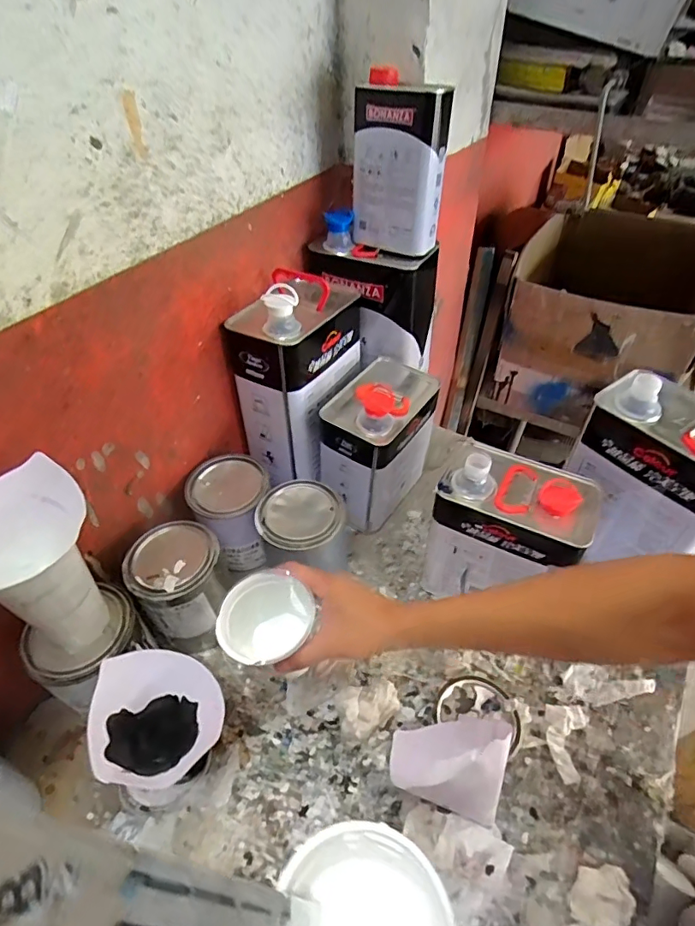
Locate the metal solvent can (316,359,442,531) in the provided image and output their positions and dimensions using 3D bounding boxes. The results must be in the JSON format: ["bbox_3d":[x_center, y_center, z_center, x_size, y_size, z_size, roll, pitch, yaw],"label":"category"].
[{"bbox_3d":[0.044,-0.033,0.733,0.112,0.215,0.170,26,50,23],"label":"metal solvent can"}]

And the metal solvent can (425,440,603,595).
[{"bbox_3d":[0.191,0.085,0.620,0.162,0.200,0.115,20,48,18],"label":"metal solvent can"}]

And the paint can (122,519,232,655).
[{"bbox_3d":[-0.193,0.159,0.610,0.099,0.142,0.108,0,45,0],"label":"paint can"}]

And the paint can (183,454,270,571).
[{"bbox_3d":[-0.155,0.070,0.686,0.102,0.119,0.107,-4,45,-5],"label":"paint can"}]

